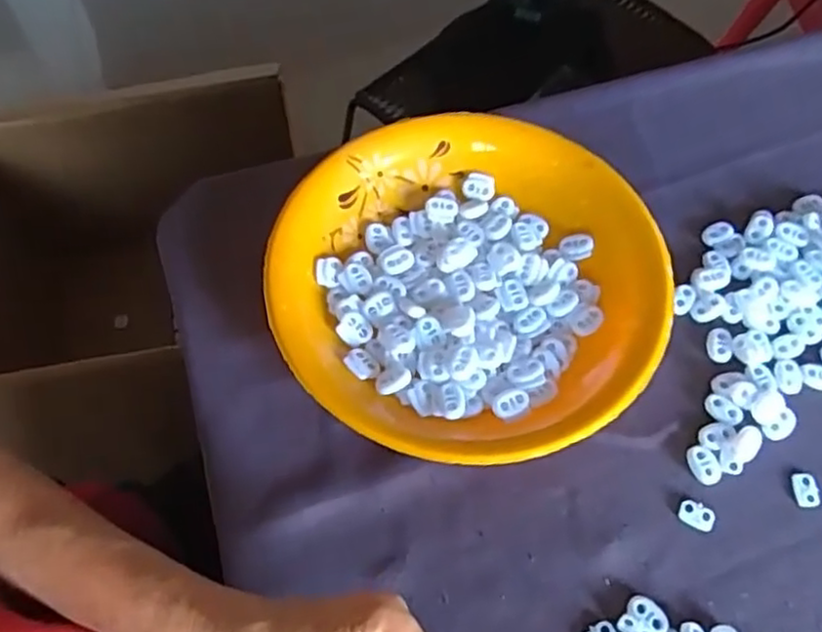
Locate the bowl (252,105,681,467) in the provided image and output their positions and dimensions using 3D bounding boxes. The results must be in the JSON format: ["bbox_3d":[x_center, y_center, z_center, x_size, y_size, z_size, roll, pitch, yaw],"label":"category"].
[{"bbox_3d":[0.035,-0.024,0.438,0.228,0.040,0.237,0,62,-1],"label":"bowl"}]

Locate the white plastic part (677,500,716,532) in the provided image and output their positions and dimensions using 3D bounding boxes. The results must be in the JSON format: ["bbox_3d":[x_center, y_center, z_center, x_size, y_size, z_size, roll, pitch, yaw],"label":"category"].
[{"bbox_3d":[0.160,0.112,0.390,0.020,0.004,0.013,21,64,10],"label":"white plastic part"}]

